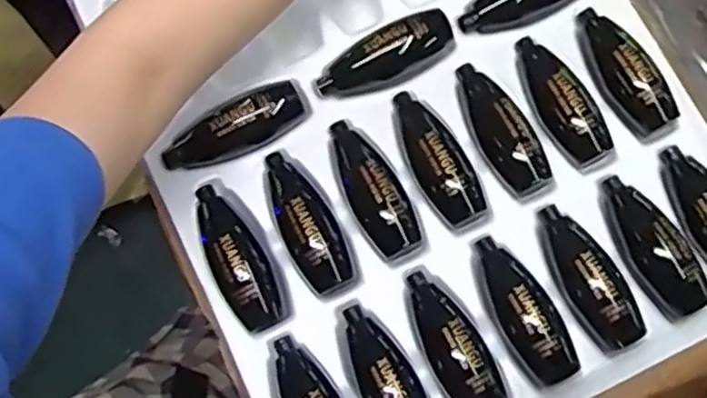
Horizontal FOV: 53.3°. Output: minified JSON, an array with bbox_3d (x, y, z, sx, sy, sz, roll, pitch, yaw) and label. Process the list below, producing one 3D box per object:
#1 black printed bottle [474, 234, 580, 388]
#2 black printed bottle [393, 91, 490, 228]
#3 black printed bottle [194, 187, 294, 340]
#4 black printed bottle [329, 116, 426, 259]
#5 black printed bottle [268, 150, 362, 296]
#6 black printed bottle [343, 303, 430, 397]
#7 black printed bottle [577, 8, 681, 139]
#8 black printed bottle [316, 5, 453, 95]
[{"bbox_3d":[0.112,0.069,0.453,0.038,0.026,0.101,-28,80,-8],"label":"black printed bottle"},{"bbox_3d":[0.057,-0.032,0.477,0.037,0.021,0.100,-27,80,-7],"label":"black printed bottle"},{"bbox_3d":[-0.079,0.038,0.466,0.036,0.025,0.103,-28,80,-8],"label":"black printed bottle"},{"bbox_3d":[0.013,-0.011,0.471,0.037,0.026,0.100,-28,80,-8],"label":"black printed bottle"},{"bbox_3d":[-0.031,0.014,0.467,0.038,0.022,0.099,-23,79,-7],"label":"black printed bottle"},{"bbox_3d":[0.022,0.116,0.445,0.038,0.034,0.101,-26,79,-7],"label":"black printed bottle"},{"bbox_3d":[0.196,-0.094,0.498,0.042,0.028,0.099,-25,79,-7],"label":"black printed bottle"},{"bbox_3d":[0.023,-0.100,0.495,0.100,0.019,0.037,-26,79,-7],"label":"black printed bottle"}]

